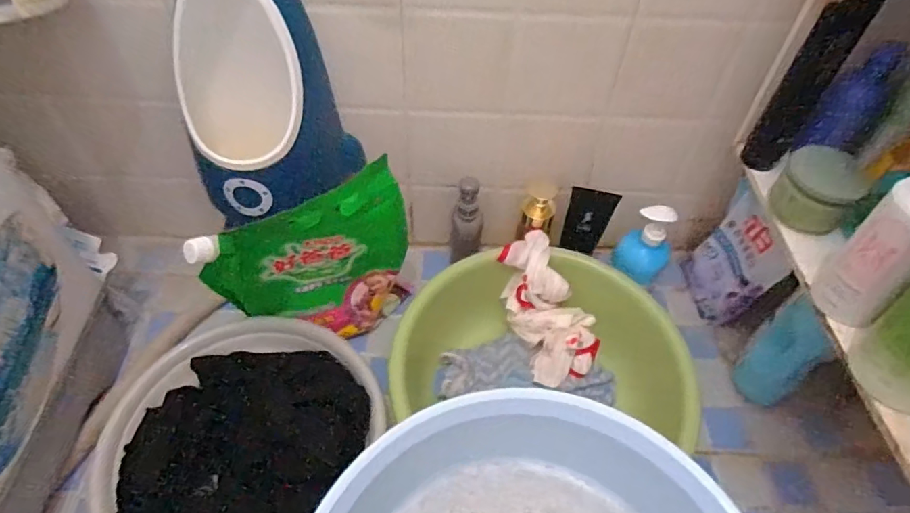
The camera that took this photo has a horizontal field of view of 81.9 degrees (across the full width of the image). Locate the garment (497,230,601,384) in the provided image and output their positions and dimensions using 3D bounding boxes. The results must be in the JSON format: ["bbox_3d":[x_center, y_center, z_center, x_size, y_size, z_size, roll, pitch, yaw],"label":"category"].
[{"bbox_3d":[0.138,0.077,0.810,0.110,0.078,0.230,-16,76,-15],"label":"garment"}]

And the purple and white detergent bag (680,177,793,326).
[{"bbox_3d":[0.448,0.004,0.864,0.061,0.167,0.168,-2,49,-3],"label":"purple and white detergent bag"}]

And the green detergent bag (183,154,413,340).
[{"bbox_3d":[-0.189,0.028,0.737,0.269,0.307,0.057,-24,54,-20],"label":"green detergent bag"}]

